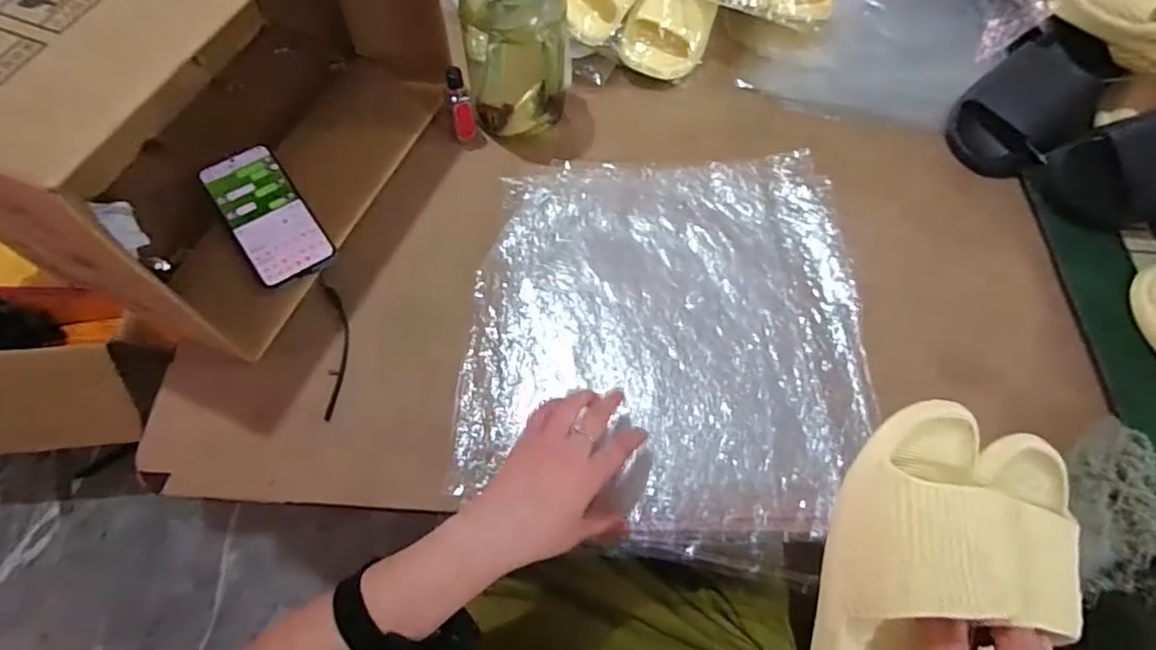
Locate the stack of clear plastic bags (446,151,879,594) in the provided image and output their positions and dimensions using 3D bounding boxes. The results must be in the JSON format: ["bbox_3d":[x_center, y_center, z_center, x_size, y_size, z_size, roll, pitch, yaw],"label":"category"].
[{"bbox_3d":[0.090,0.008,0.584,0.388,0.023,0.425,3,64,2],"label":"stack of clear plastic bags"}]

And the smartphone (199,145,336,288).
[{"bbox_3d":[-0.321,-0.116,0.594,0.073,0.009,0.164,-32,73,-19],"label":"smartphone"}]

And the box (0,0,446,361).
[{"bbox_3d":[-0.353,-0.234,0.540,0.296,0.245,0.406,23,67,10],"label":"box"}]

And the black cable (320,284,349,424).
[{"bbox_3d":[-0.236,0.022,0.565,0.024,0.012,0.140,-10,65,-4],"label":"black cable"}]

